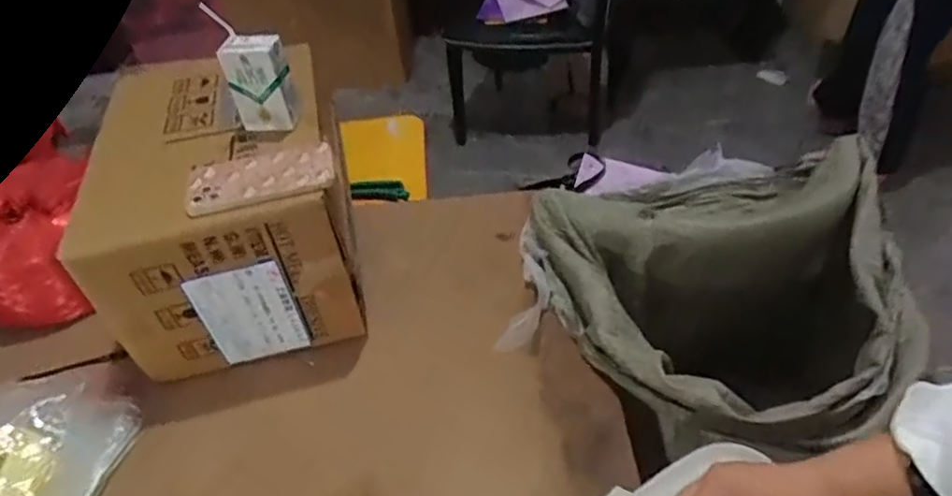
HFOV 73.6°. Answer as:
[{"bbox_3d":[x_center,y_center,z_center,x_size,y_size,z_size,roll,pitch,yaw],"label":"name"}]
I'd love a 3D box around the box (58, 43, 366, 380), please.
[{"bbox_3d":[-0.326,-0.064,0.864,0.285,0.234,0.351,-13,43,-7],"label":"box"}]

